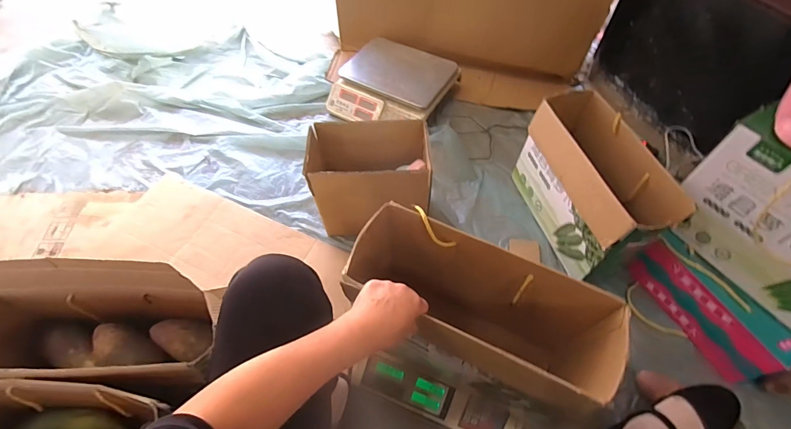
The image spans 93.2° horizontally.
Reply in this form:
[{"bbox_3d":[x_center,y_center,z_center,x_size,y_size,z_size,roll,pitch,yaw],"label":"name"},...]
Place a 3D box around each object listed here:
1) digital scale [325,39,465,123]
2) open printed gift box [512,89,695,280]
[{"bbox_3d":[-0.022,-0.417,1.196,0.355,0.106,0.300,28,61,19],"label":"digital scale"},{"bbox_3d":[0.442,-0.064,0.878,0.162,0.268,0.389,-12,56,-7],"label":"open printed gift box"}]

